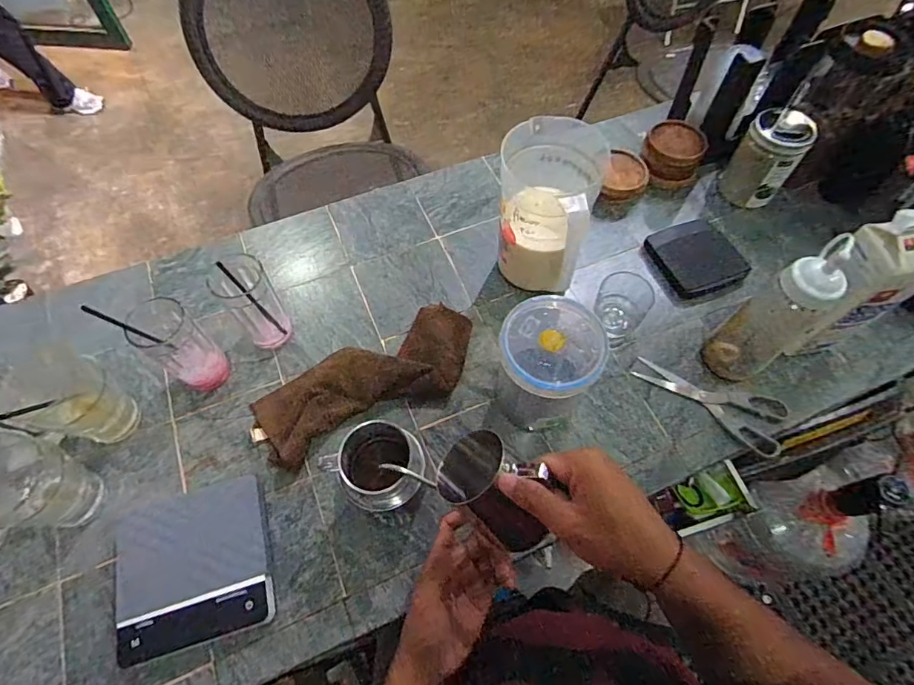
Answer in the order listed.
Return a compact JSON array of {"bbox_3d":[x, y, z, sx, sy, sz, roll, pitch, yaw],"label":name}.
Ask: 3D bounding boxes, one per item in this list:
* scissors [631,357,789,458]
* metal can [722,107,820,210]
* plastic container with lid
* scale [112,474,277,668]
[{"bbox_3d":[0.346,0.068,0.654,0.204,0.008,0.083,34,67,17],"label":"scissors"},{"bbox_3d":[0.497,-0.297,0.780,0.091,0.126,0.089,34,67,17],"label":"metal can"},{"bbox_3d":[0.105,0.036,0.587,0.111,0.165,0.103,29,65,15],"label":"plastic container with lid"},{"bbox_3d":[-0.293,0.251,0.542,0.158,0.033,0.158,-15,62,-8],"label":"scale"}]

